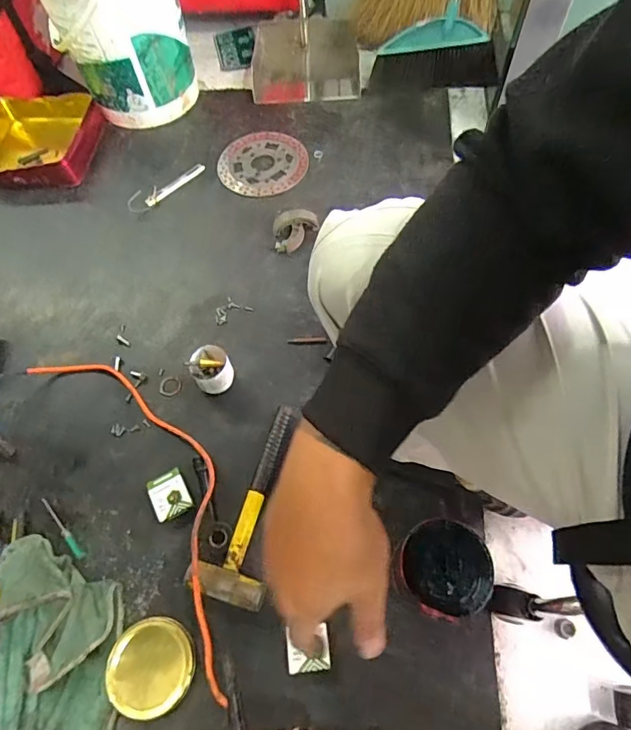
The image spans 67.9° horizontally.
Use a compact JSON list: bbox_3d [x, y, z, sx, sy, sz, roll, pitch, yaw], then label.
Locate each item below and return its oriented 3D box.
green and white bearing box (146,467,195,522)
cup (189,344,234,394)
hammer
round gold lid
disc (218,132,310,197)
[{"bbox_3d":[-0.235,0.211,0.761,0.057,0.023,0.074,-28,67,-12],"label":"green and white bearing box"},{"bbox_3d":[-0.182,0.010,0.833,0.066,0.067,0.074,-19,65,-8],"label":"cup"},{"bbox_3d":[-0.096,0.207,0.738,0.115,0.040,0.303,13,65,7],"label":"hammer"},{"bbox_3d":[-0.230,0.421,0.654,0.119,0.020,0.113,0,64,1],"label":"round gold lid"},{"bbox_3d":[-0.126,-0.476,1.102,0.203,0.015,0.194,-2,71,5],"label":"disc"}]

